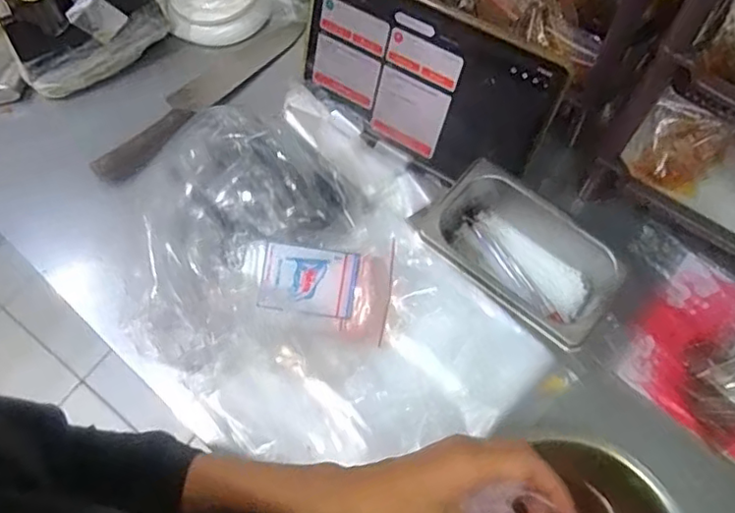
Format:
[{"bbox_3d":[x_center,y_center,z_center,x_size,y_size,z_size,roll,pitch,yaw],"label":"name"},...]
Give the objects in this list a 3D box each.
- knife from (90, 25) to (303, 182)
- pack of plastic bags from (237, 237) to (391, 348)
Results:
[{"bbox_3d":[-0.189,-0.183,0.682,0.052,0.023,0.277,38,73,16],"label":"knife"},{"bbox_3d":[-0.047,0.032,0.551,0.135,0.017,0.083,6,88,-7],"label":"pack of plastic bags"}]

